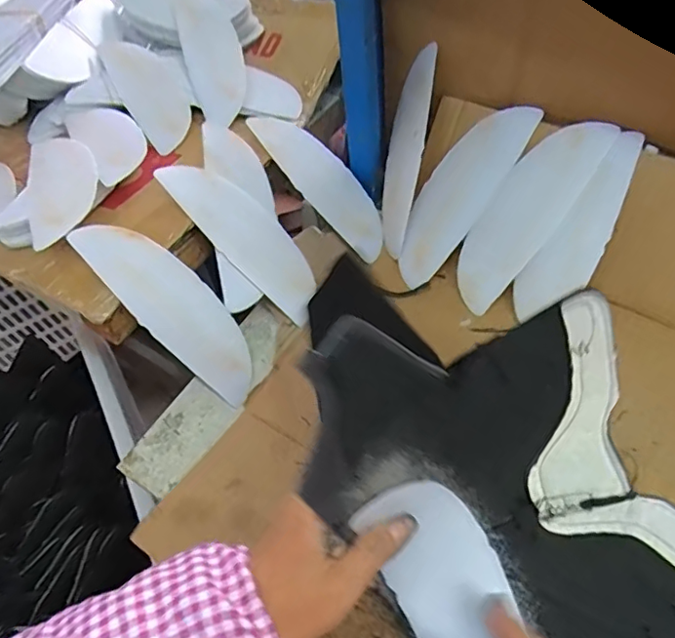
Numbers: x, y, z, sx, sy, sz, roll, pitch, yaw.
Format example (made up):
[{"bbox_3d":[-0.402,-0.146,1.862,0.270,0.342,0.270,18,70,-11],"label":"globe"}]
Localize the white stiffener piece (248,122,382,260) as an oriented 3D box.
[{"bbox_3d":[-0.013,-0.146,0.597,0.188,0.004,0.067,47,60,2],"label":"white stiffener piece"}]

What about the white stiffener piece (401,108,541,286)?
[{"bbox_3d":[0.114,-0.121,0.541,0.062,0.008,0.188,36,95,26],"label":"white stiffener piece"}]

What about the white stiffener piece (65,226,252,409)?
[{"bbox_3d":[-0.141,-0.011,0.492,0.192,0.015,0.062,45,82,-8],"label":"white stiffener piece"}]

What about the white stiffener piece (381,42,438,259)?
[{"bbox_3d":[0.066,-0.162,0.558,0.009,0.190,0.059,2,16,-26],"label":"white stiffener piece"}]

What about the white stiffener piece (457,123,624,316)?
[{"bbox_3d":[0.169,-0.097,0.513,0.063,0.007,0.190,39,97,27],"label":"white stiffener piece"}]

